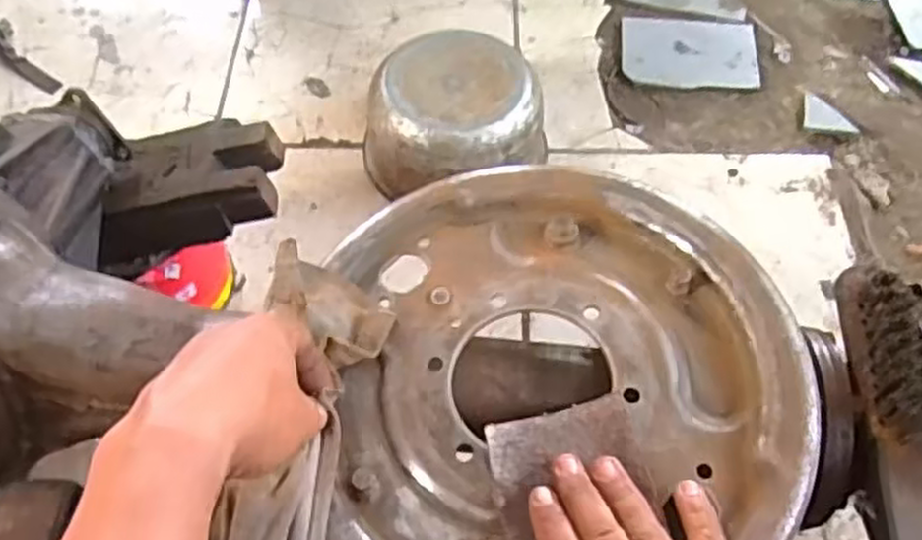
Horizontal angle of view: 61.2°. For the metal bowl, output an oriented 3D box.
[{"bbox_3d":[-0.010,-0.175,0.956,0.204,0.130,0.186,0,58,0],"label":"metal bowl"}]

